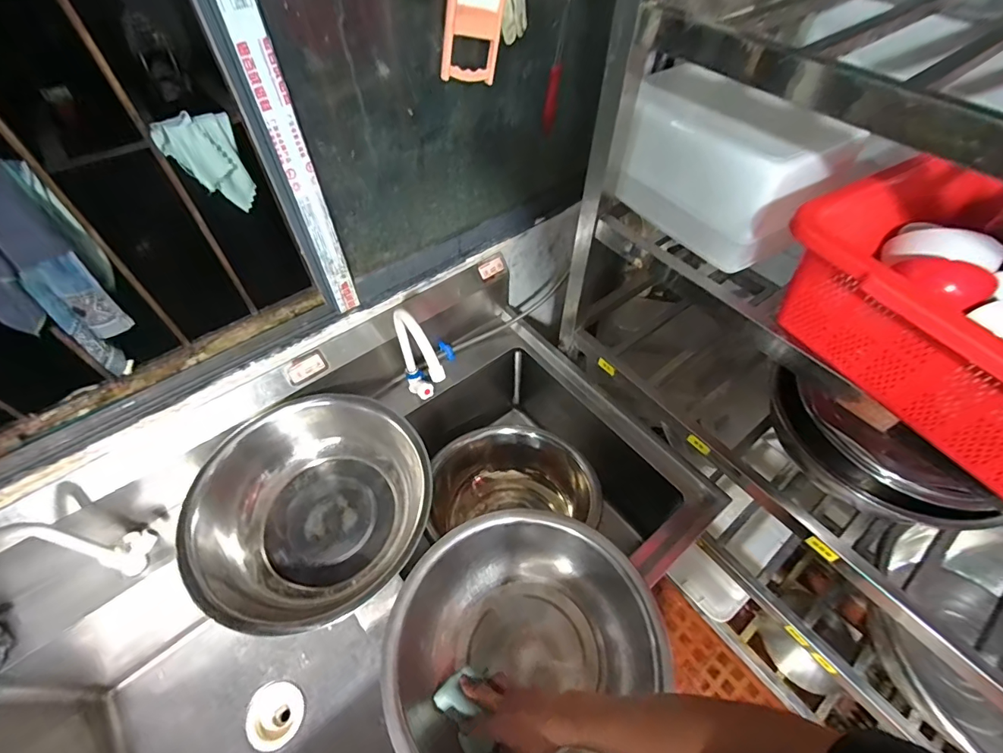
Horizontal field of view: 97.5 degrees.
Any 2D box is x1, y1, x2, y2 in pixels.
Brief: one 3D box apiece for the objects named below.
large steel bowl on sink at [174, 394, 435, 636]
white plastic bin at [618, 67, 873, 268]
[{"bbox_3d":[-0.308,0.225,0.752,0.355,0.175,0.363,0,54,-1],"label":"large steel bowl on sink"},{"bbox_3d":[0.345,-0.316,0.685,0.214,0.173,0.252,-31,60,-21],"label":"white plastic bin"}]

